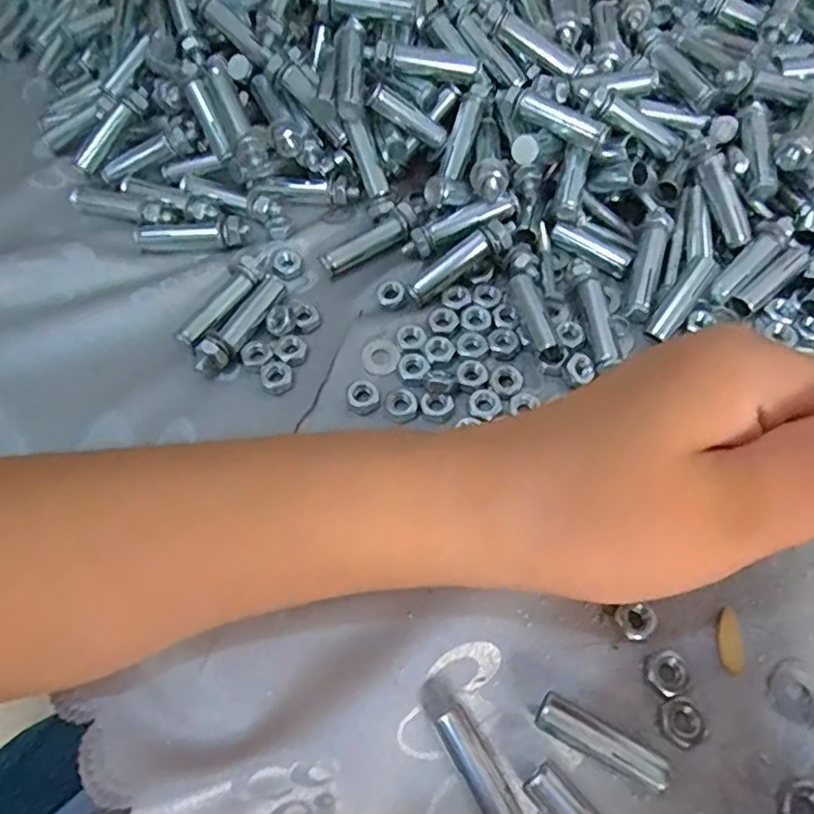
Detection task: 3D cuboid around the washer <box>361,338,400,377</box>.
[{"bbox_3d":[-0.011,-0.022,0.269,0.016,0.004,0.019,-19,61,-9],"label":"washer"}]

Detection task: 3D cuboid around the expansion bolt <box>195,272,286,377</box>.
[{"bbox_3d":[-0.071,-0.037,0.272,0.012,0.010,0.056,26,64,16],"label":"expansion bolt"}]

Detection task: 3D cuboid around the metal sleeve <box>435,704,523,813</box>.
[{"bbox_3d":[0.022,0.110,0.187,0.011,0.010,0.038,-27,63,-13],"label":"metal sleeve"}]

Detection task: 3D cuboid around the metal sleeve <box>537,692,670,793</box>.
[{"bbox_3d":[0.059,0.102,0.191,0.039,0.010,0.011,24,64,15],"label":"metal sleeve"}]

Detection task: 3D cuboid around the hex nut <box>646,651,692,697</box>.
[{"bbox_3d":[0.085,0.085,0.202,0.013,0.004,0.013,-34,65,-16],"label":"hex nut"}]

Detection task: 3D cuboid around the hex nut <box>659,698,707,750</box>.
[{"bbox_3d":[0.087,0.098,0.195,0.014,0.007,0.014,6,61,5],"label":"hex nut"}]

